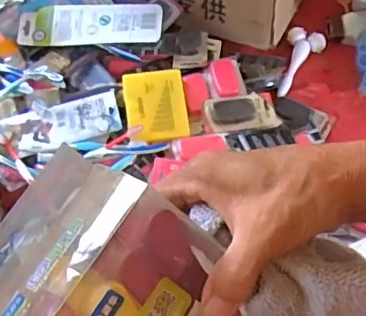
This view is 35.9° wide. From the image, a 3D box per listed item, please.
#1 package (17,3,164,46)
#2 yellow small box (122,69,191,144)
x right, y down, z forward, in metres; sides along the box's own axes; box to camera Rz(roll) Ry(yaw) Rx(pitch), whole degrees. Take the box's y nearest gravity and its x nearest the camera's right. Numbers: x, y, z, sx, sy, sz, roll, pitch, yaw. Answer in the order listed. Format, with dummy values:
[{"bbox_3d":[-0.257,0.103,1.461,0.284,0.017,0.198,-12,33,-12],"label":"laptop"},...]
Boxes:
[{"bbox_3d":[-0.150,-0.218,0.912,0.230,0.024,0.074,0,58,4],"label":"package"},{"bbox_3d":[-0.041,-0.079,0.850,0.091,0.020,0.113,-8,69,-3],"label":"yellow small box"}]

